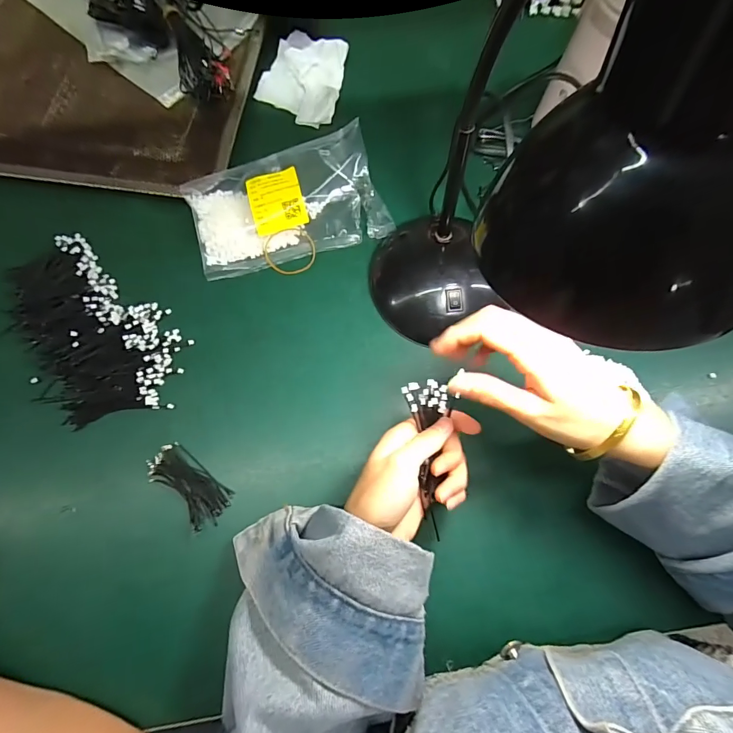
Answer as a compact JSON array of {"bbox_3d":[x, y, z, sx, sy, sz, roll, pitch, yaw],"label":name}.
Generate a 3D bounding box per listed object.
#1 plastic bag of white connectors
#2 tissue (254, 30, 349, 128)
[{"bbox_3d":[-0.076,-0.161,0.389,0.191,0.042,0.114,-12,75,-4],"label":"plastic bag of white connectors"},{"bbox_3d":[-0.067,-0.333,0.452,0.097,0.016,0.116,21,75,5],"label":"tissue"}]

